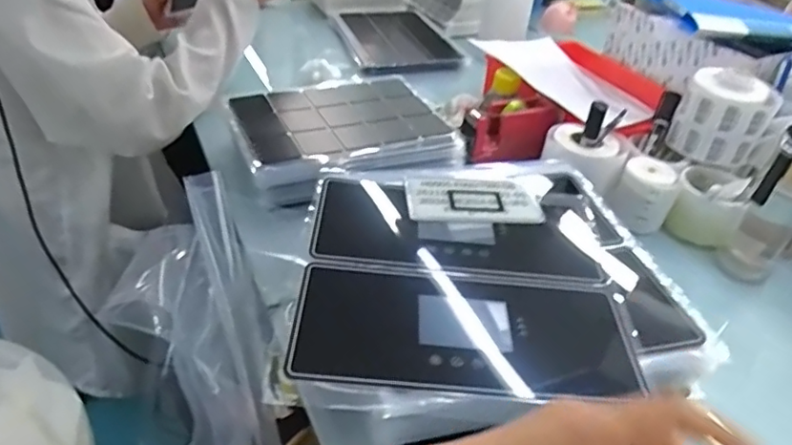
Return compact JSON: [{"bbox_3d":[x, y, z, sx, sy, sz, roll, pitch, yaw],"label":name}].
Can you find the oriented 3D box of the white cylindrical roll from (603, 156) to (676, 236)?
[{"bbox_3d":[0.312,-0.033,0.731,0.072,0.069,0.070,26,43,22],"label":"white cylindrical roll"}]

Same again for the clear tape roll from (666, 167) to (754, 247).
[{"bbox_3d":[0.395,-0.024,0.739,0.078,0.071,0.082,22,41,19],"label":"clear tape roll"}]

